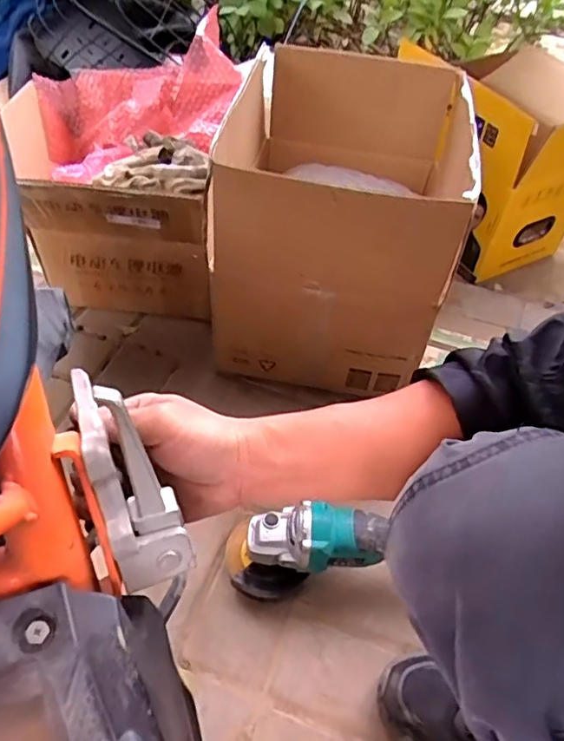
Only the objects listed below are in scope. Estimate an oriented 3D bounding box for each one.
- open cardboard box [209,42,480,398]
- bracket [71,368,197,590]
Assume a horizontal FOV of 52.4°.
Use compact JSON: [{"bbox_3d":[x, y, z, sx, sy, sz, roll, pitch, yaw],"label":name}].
[{"bbox_3d":[0.098,-0.288,0.929,0.328,0.331,0.563,10,49,5],"label":"open cardboard box"},{"bbox_3d":[-0.084,0.061,0.307,0.037,0.123,0.045,-26,11,-24],"label":"bracket"}]

